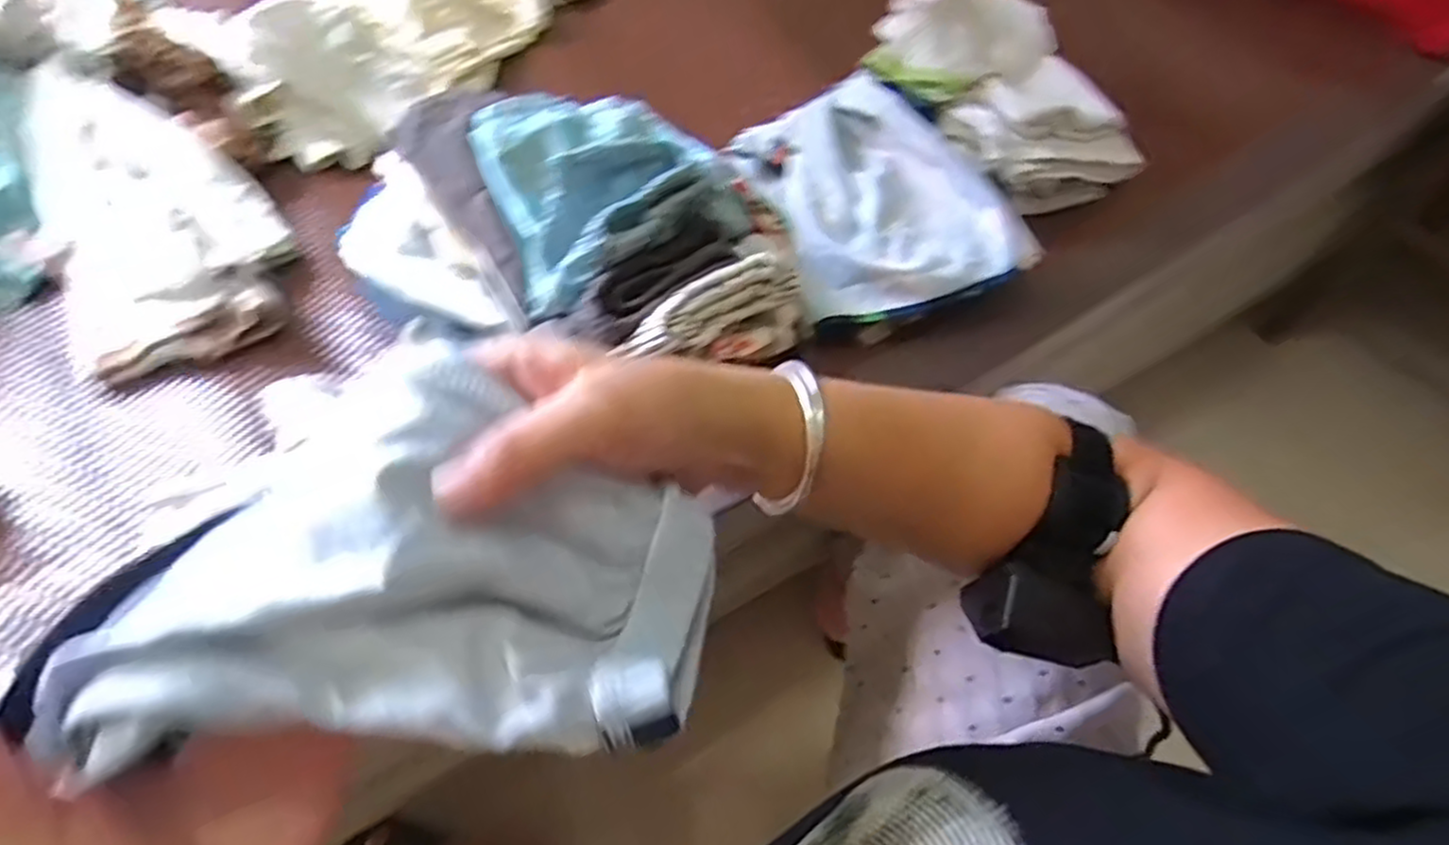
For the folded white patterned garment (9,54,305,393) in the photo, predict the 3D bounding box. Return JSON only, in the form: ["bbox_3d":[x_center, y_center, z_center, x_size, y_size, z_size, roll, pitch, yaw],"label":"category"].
[{"bbox_3d":[-0.435,-0.158,0.550,0.148,0.041,0.306,-37,66,-23],"label":"folded white patterned garment"}]

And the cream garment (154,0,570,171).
[{"bbox_3d":[-0.301,-0.404,0.700,0.245,0.067,0.404,34,62,18],"label":"cream garment"}]

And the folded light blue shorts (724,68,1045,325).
[{"bbox_3d":[0.113,-0.172,0.560,0.164,0.047,0.211,-17,60,-13],"label":"folded light blue shorts"}]

